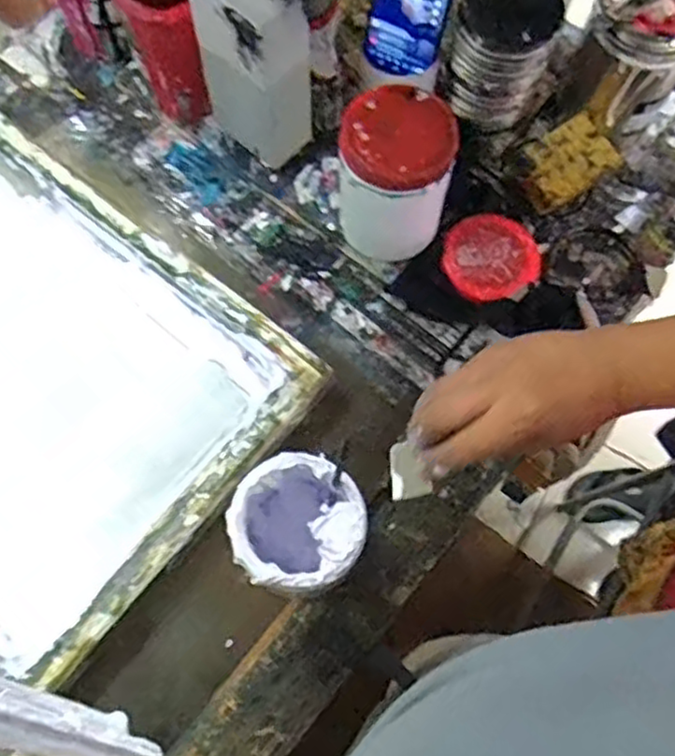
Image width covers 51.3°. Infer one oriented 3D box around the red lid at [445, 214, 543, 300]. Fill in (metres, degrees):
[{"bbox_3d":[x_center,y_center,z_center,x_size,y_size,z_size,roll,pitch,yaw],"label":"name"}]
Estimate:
[{"bbox_3d":[0.163,-0.126,0.734,0.099,0.018,0.089,-21,71,-9],"label":"red lid"}]

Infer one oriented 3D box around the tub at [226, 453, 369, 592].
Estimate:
[{"bbox_3d":[-0.030,0.123,0.567,0.096,0.116,0.096,0,70,-1],"label":"tub"}]

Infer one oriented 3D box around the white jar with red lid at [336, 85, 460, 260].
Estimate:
[{"bbox_3d":[0.054,-0.185,0.678,0.097,0.160,0.091,0,70,-1],"label":"white jar with red lid"}]

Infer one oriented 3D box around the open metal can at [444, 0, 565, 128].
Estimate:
[{"bbox_3d":[0.167,-0.337,0.715,0.099,0.114,0.105,25,71,8],"label":"open metal can"}]

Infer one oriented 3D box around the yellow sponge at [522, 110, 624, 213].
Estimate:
[{"bbox_3d":[0.243,-0.225,0.738,0.095,0.040,0.071,-28,73,-11],"label":"yellow sponge"}]

